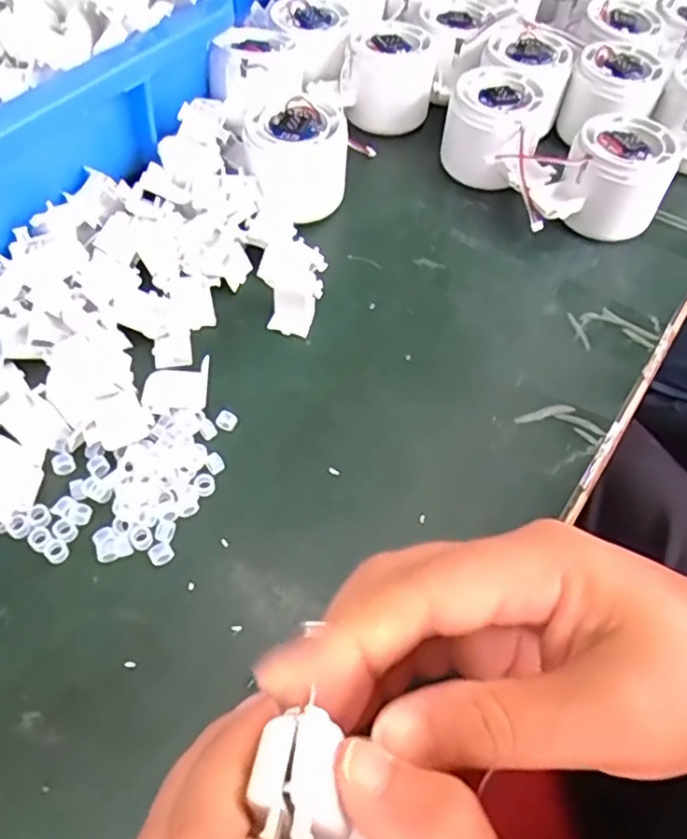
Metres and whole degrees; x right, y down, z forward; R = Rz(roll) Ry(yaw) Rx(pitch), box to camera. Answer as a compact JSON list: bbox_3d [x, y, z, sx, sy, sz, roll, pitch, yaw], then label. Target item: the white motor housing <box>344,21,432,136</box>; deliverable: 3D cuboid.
[{"bbox_3d":[0.030,-0.228,0.449,0.056,0.054,0.056,1,55,-3],"label":"white motor housing"}]

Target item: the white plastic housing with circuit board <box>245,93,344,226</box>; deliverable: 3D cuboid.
[{"bbox_3d":[-0.027,-0.149,0.386,0.053,0.055,0.051,-2,55,-5],"label":"white plastic housing with circuit board"}]

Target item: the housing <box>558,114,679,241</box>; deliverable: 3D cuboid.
[{"bbox_3d":[0.159,-0.139,0.392,0.057,0.054,0.056,26,57,14],"label":"housing"}]

